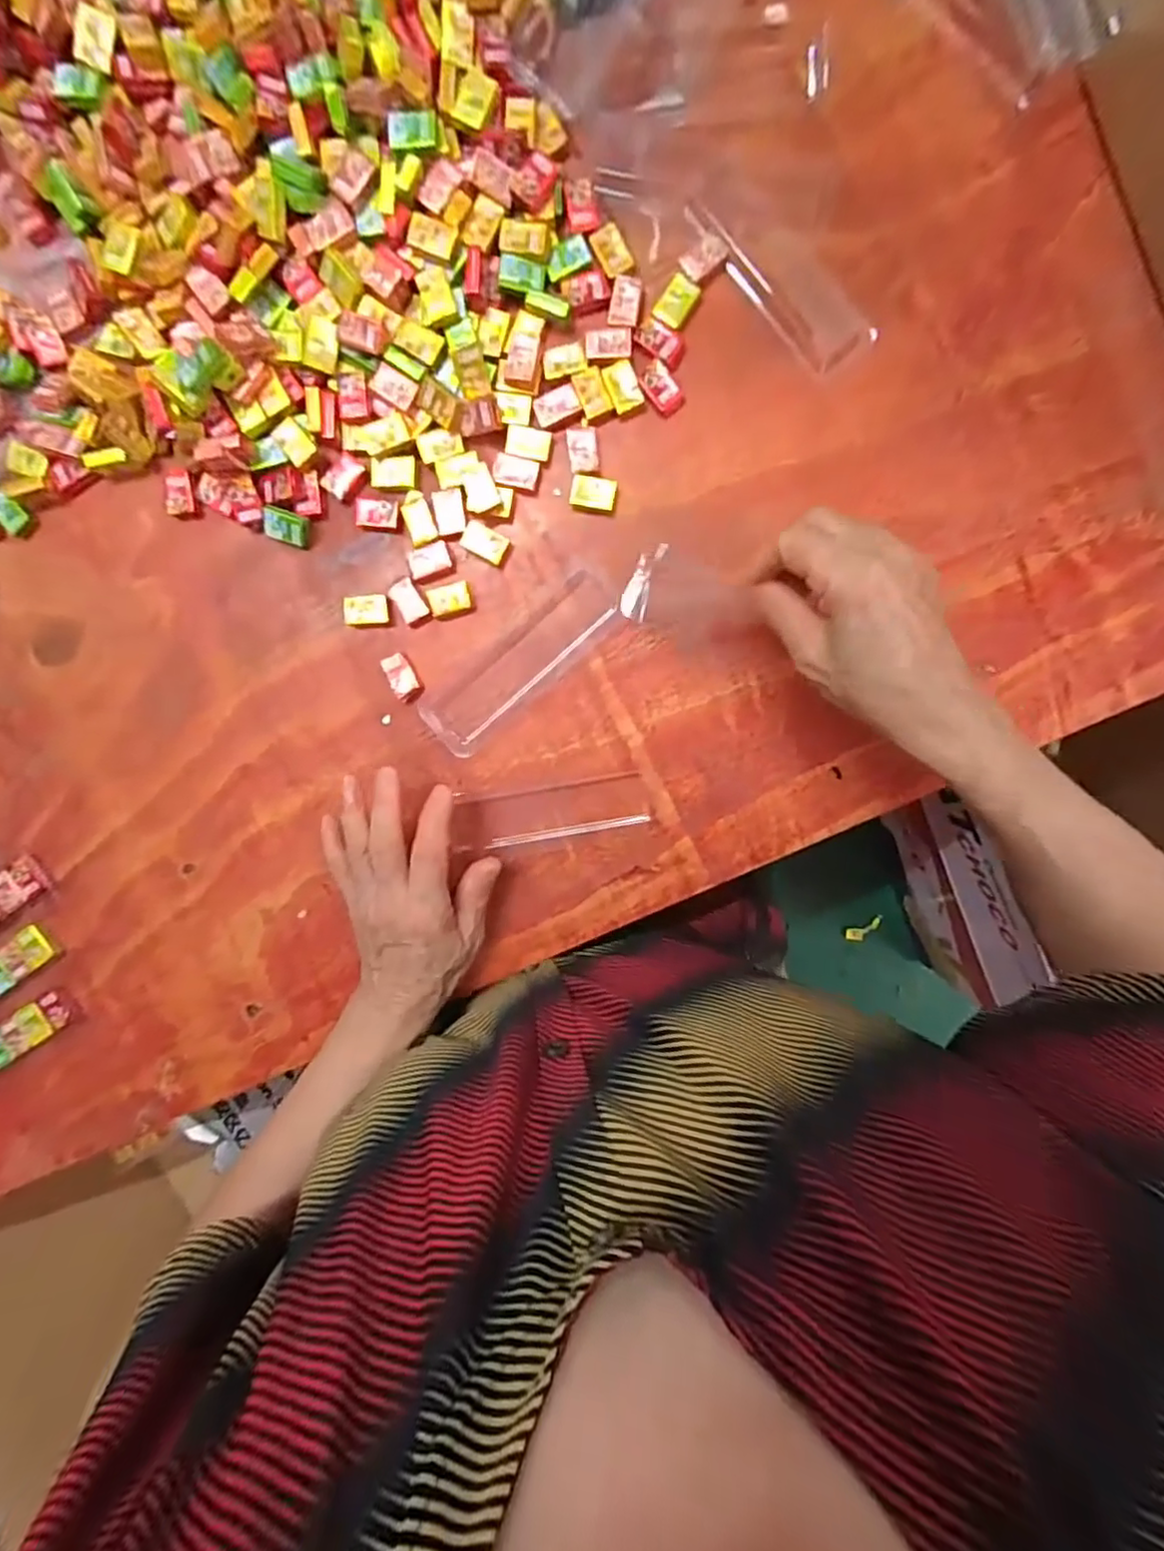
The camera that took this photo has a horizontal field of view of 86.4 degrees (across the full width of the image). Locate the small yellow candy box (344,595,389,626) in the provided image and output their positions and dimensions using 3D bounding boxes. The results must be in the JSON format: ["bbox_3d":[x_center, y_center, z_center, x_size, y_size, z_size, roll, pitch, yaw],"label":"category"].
[{"bbox_3d":[-0.130,-0.100,0.375,0.027,0.009,0.016,-3,95,4],"label":"small yellow candy box"}]

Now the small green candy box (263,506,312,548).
[{"bbox_3d":[-0.176,-0.148,0.368,0.027,0.005,0.018,17,113,-9],"label":"small green candy box"}]

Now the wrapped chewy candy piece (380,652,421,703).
[{"bbox_3d":[-0.110,-0.060,0.377,0.015,0.007,0.027,-28,93,5],"label":"wrapped chewy candy piece"}]

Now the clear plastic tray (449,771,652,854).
[{"bbox_3d":[-0.021,0.022,0.384,0.122,0.012,0.035,-10,97,5],"label":"clear plastic tray"}]

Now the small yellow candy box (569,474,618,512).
[{"bbox_3d":[0.007,-0.165,0.361,0.026,0.005,0.017,7,96,3],"label":"small yellow candy box"}]

